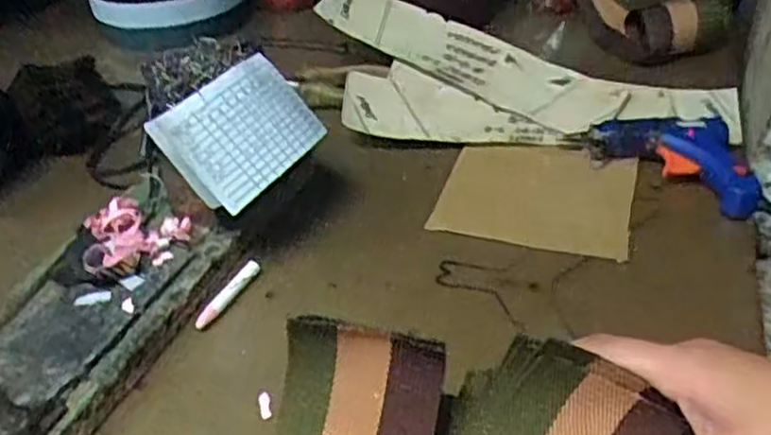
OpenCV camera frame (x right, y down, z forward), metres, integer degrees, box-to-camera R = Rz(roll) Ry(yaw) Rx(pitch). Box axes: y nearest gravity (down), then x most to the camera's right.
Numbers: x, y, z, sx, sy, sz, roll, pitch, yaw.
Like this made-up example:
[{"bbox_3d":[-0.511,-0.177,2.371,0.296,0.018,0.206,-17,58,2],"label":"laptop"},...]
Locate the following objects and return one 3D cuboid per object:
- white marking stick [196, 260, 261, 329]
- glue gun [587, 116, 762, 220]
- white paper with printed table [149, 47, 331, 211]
[{"bbox_3d":[-0.098,0.048,0.463,0.010,0.011,0.058,18,41,25],"label":"white marking stick"},{"bbox_3d":[0.222,-0.046,0.545,0.075,0.032,0.122,-32,46,-33],"label":"glue gun"},{"bbox_3d":[-0.087,-0.054,0.460,0.069,0.013,0.096,51,55,-6],"label":"white paper with printed table"}]

